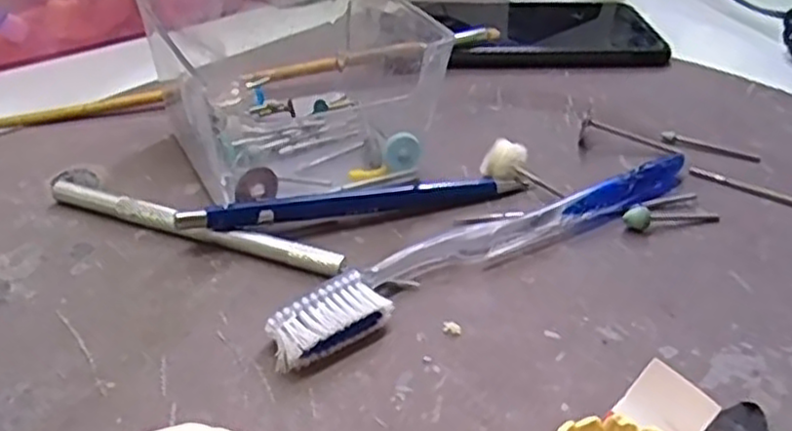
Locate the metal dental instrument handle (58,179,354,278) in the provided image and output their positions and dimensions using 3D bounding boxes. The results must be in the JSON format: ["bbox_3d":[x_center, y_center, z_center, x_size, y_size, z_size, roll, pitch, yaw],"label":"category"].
[{"bbox_3d":[-0.073,0.004,0.263,0.115,0.008,0.007,14,38,14],"label":"metal dental instrument handle"}]

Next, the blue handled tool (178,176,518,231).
[{"bbox_3d":[-0.012,-0.005,0.274,0.129,0.015,0.010,-11,39,-18],"label":"blue handled tool"}]

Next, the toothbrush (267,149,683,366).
[{"bbox_3d":[0.038,0.007,0.264,0.188,0.013,0.022,-21,43,-30],"label":"toothbrush"}]

